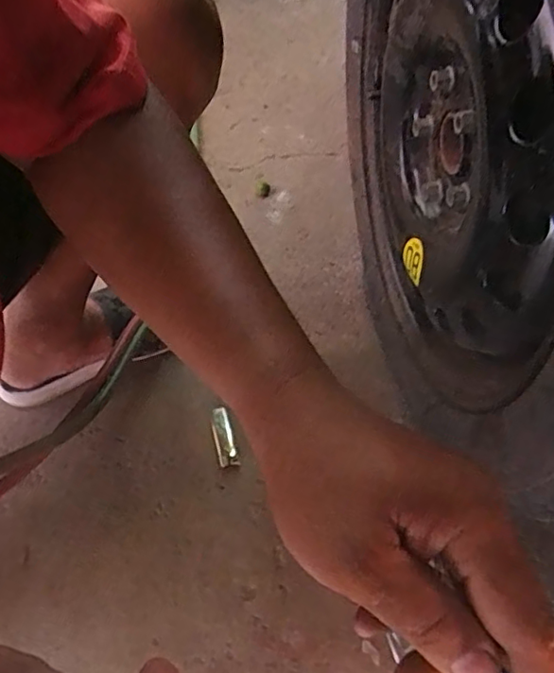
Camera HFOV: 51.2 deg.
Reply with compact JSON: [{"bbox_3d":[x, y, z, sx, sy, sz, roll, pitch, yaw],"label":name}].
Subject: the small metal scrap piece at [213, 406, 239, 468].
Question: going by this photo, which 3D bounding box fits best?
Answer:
[{"bbox_3d":[-0.068,0.128,0.742,0.023,0.018,0.078,-13,56,-7],"label":"small metal scrap piece"}]

